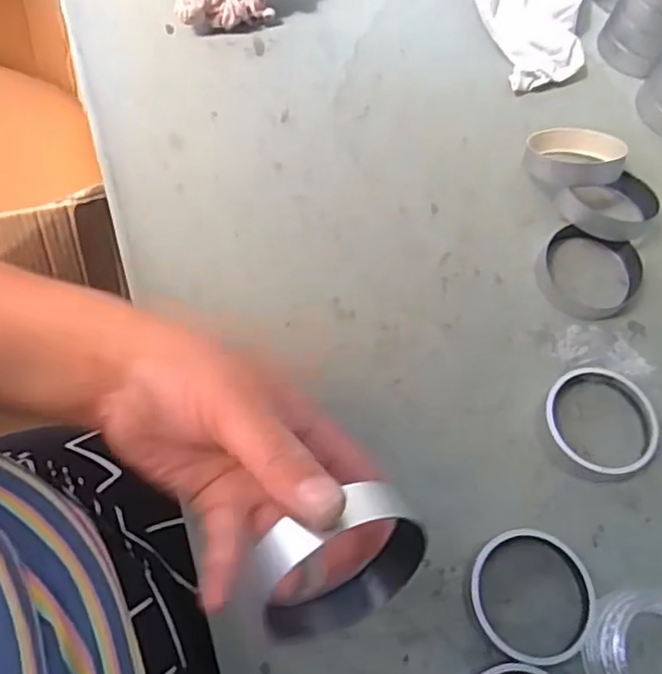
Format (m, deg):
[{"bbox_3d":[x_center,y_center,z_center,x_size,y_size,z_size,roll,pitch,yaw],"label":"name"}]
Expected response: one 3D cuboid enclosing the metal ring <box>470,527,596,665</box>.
[{"bbox_3d":[0.111,0.143,0.357,0.066,0.020,0.067,1,66,-2],"label":"metal ring"}]

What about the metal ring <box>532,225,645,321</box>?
[{"bbox_3d":[0.180,-0.045,0.449,0.068,0.012,0.069,1,66,-2],"label":"metal ring"}]

